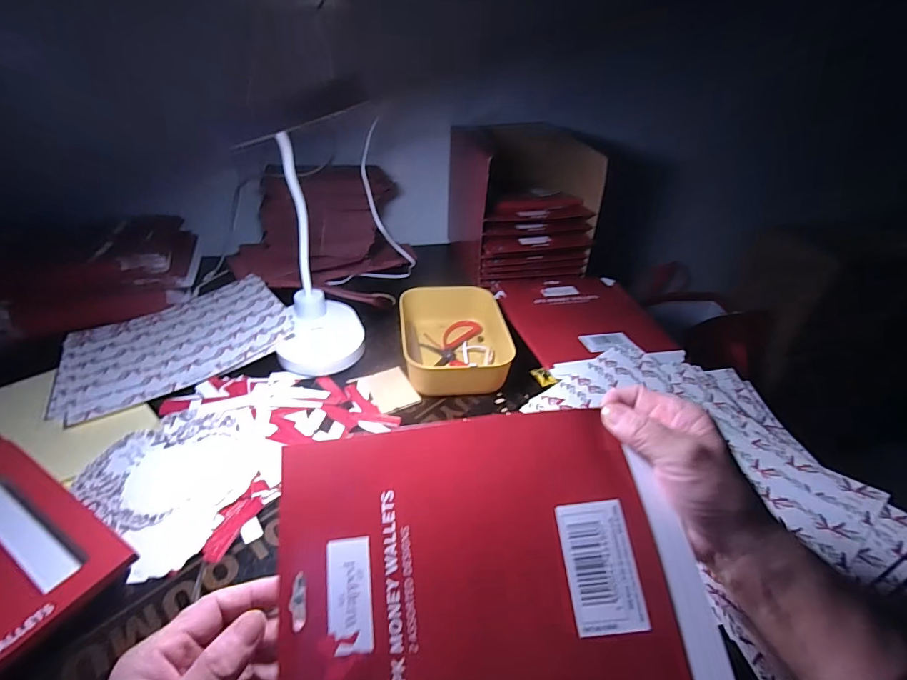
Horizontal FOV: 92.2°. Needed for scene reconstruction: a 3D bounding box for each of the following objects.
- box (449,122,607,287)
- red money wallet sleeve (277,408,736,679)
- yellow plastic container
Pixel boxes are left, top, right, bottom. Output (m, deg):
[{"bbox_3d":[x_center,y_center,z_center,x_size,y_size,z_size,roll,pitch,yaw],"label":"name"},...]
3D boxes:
[{"bbox_3d":[0.119,-0.246,0.796,0.202,0.215,0.255,-4,37,-12],"label":"box"},{"bbox_3d":[0.019,0.154,0.268,0.248,0.018,0.206,-7,69,2],"label":"red money wallet sleeve"},{"bbox_3d":[0.000,-0.005,0.608,0.140,0.056,0.195,0,36,-6],"label":"yellow plastic container"}]

